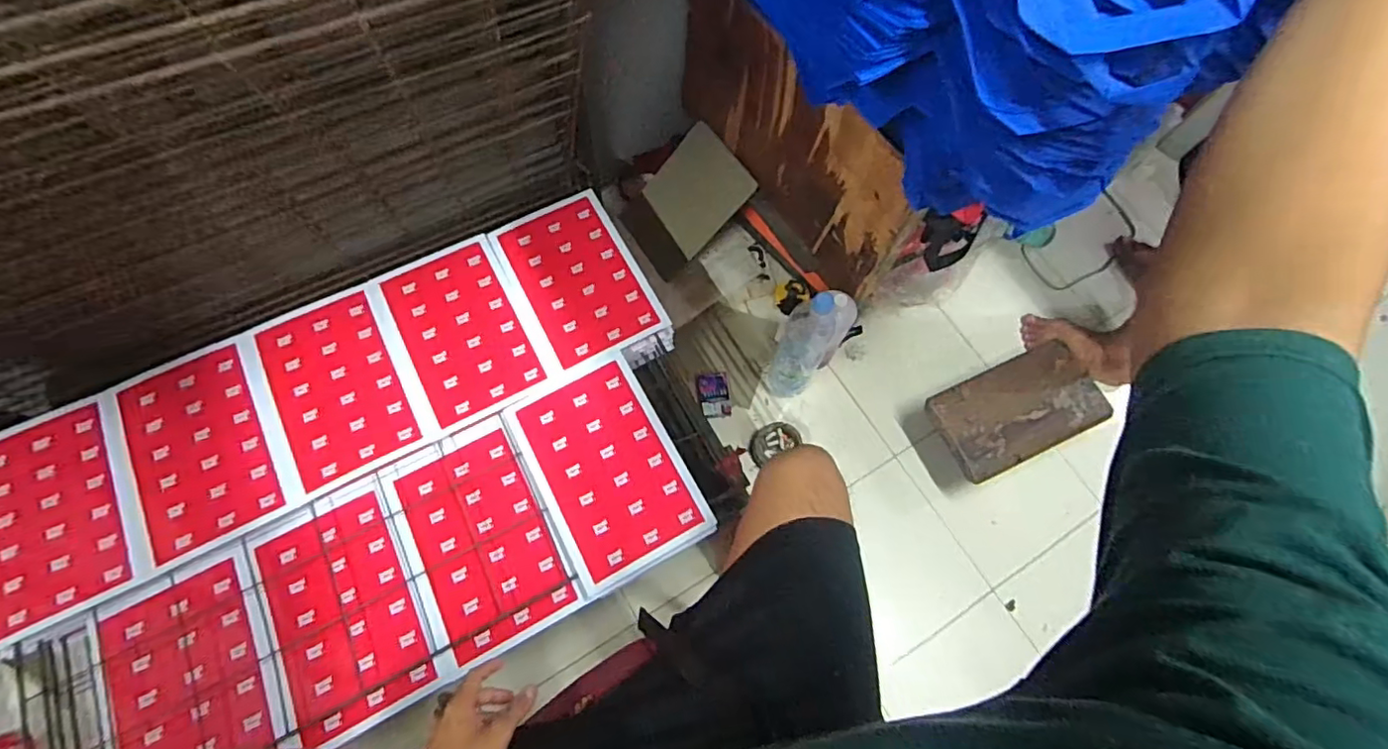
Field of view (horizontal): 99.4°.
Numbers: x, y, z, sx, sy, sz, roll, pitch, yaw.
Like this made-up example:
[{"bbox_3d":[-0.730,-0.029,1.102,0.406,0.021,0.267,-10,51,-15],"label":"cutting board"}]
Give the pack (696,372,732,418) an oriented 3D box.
[{"bbox_3d":[0.042,0.040,1.194,0.060,0.025,0.097,-8,69,-5],"label":"pack"}]

